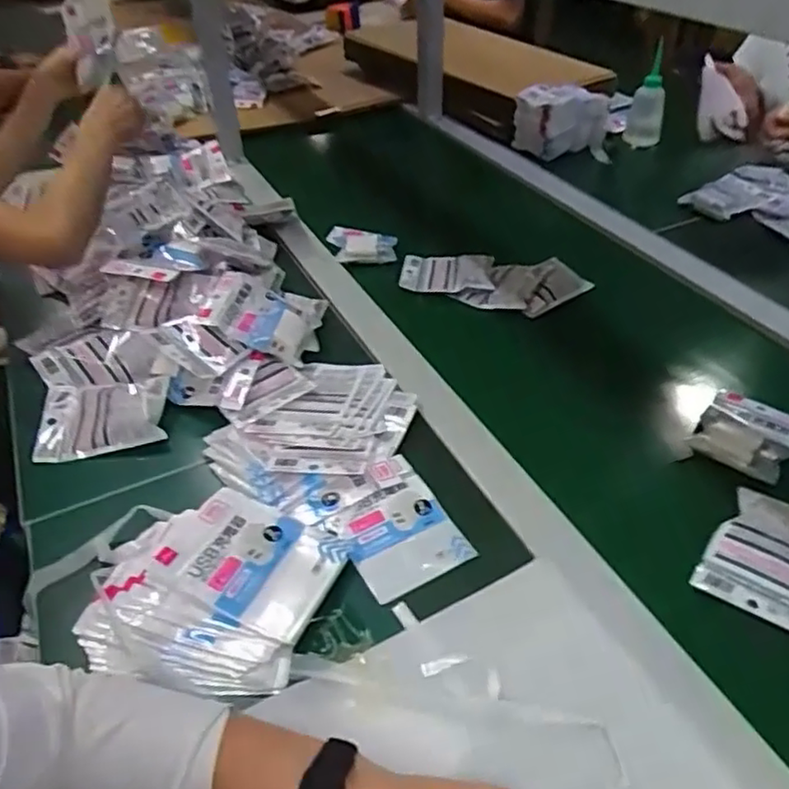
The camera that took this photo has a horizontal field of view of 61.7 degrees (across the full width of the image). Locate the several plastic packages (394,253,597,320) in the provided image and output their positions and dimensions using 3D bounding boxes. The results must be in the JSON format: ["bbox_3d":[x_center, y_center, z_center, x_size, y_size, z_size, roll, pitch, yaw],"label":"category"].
[{"bbox_3d":[0.134,-0.163,0.915,0.248,0.047,0.094,12,43,16],"label":"several plastic packages"}]

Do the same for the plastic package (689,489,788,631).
[{"bbox_3d":[0.328,0.141,0.567,0.100,0.027,0.114,28,49,30],"label":"plastic package"}]

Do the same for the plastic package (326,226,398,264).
[{"bbox_3d":[-0.051,-0.228,1.004,0.111,0.025,0.084,3,41,7],"label":"plastic package"}]

